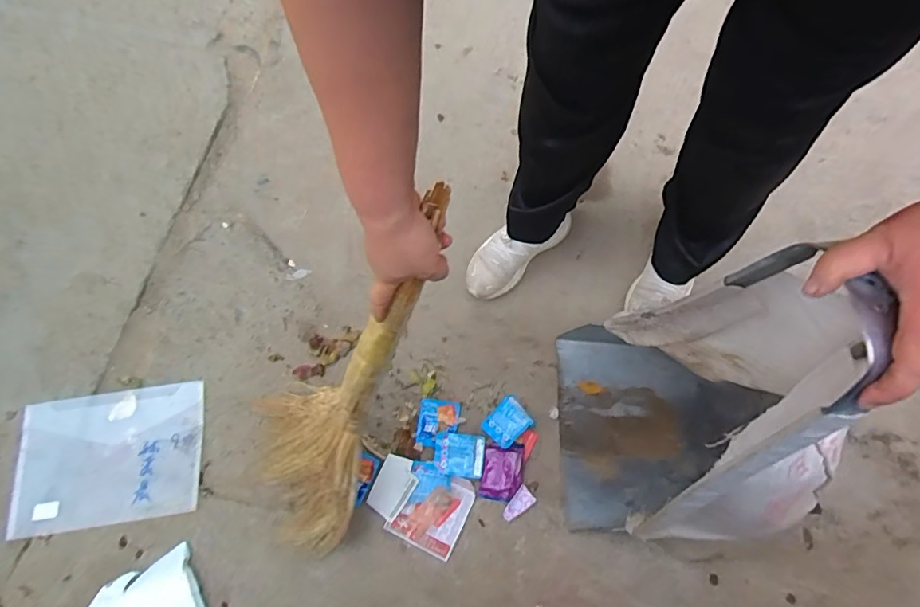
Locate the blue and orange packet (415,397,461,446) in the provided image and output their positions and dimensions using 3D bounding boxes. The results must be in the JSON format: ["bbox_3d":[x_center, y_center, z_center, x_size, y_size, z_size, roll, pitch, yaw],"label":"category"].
[{"bbox_3d":[-0.039,0.208,0.904,0.070,0.005,0.079,7,76,5],"label":"blue and orange packet"}]

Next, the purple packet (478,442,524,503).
[{"bbox_3d":[0.070,0.281,0.868,0.066,0.007,0.095,9,76,5],"label":"purple packet"}]

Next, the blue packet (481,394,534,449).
[{"bbox_3d":[0.081,0.205,0.898,0.077,0.014,0.063,-44,77,-8],"label":"blue packet"}]

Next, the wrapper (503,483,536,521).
[{"bbox_3d":[0.094,0.329,0.848,0.058,0.010,0.032,-42,77,-8],"label":"wrapper"}]

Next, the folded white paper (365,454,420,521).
[{"bbox_3d":[-0.112,0.308,0.872,0.066,0.012,0.096,24,78,9],"label":"folded white paper"}]

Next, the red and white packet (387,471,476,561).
[{"bbox_3d":[-0.044,0.337,0.850,0.110,0.004,0.120,21,65,16],"label":"red and white packet"}]

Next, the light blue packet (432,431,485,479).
[{"bbox_3d":[-0.003,0.258,0.883,0.084,0.010,0.068,7,76,5],"label":"light blue packet"}]

